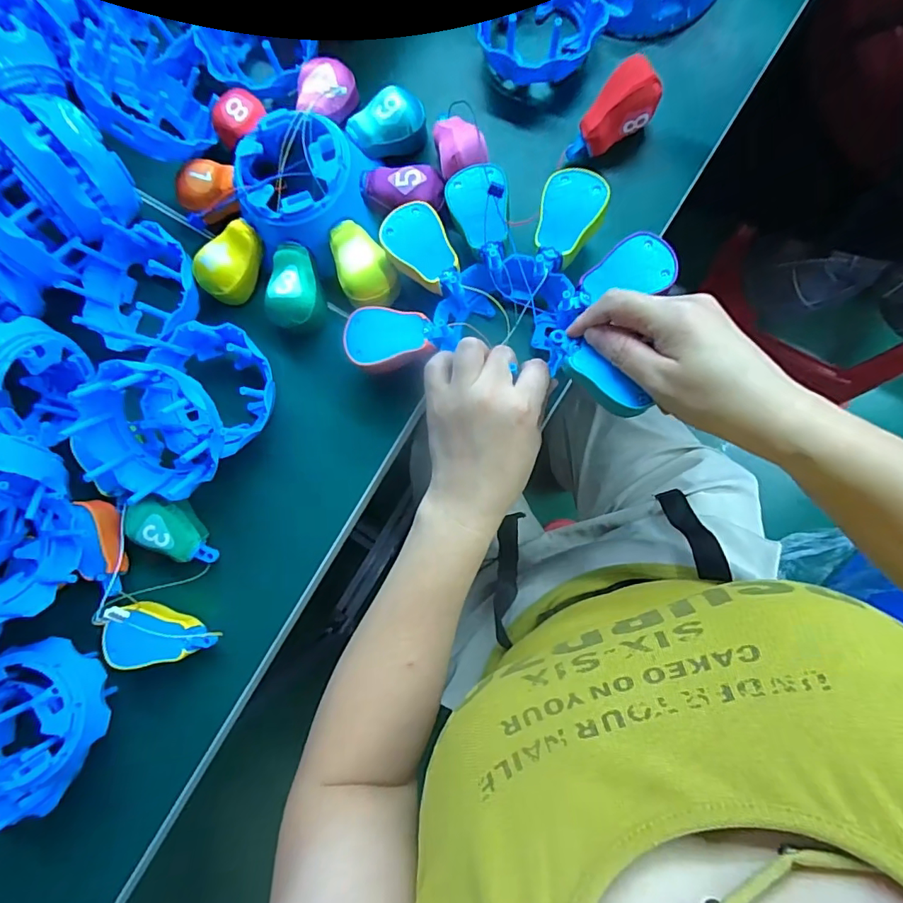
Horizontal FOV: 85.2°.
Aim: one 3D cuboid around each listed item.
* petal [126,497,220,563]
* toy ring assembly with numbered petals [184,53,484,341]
[{"bbox_3d":[-0.228,0.065,0.407,0.073,0.017,0.043,28,62,-21],"label":"petal"},{"bbox_3d":[-0.123,-0.220,0.408,0.222,0.047,0.221,33,89,9],"label":"toy ring assembly with numbered petals"}]

